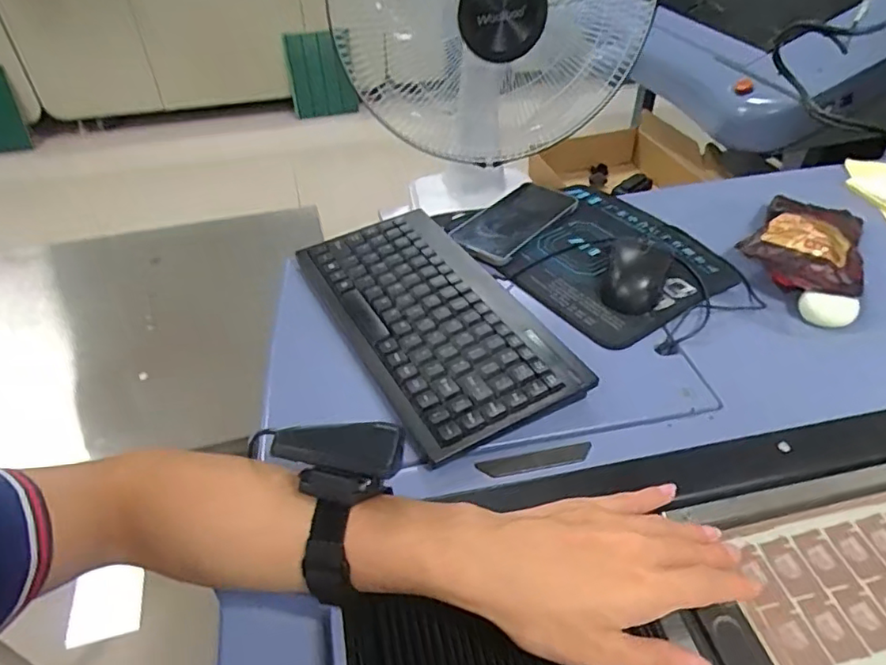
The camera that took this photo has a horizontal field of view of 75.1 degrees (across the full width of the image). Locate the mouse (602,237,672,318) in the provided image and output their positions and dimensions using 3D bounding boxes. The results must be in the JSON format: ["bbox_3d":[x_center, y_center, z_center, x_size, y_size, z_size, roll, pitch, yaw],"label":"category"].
[{"bbox_3d":[0.186,-0.059,0.552,0.056,0.034,0.095,13,45,16],"label":"mouse"}]

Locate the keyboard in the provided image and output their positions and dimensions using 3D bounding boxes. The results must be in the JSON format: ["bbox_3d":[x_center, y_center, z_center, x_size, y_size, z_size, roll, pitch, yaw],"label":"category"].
[{"bbox_3d":[-0.012,-0.016,0.516,0.147,0.031,0.283,-21,46,-20],"label":"keyboard"}]

